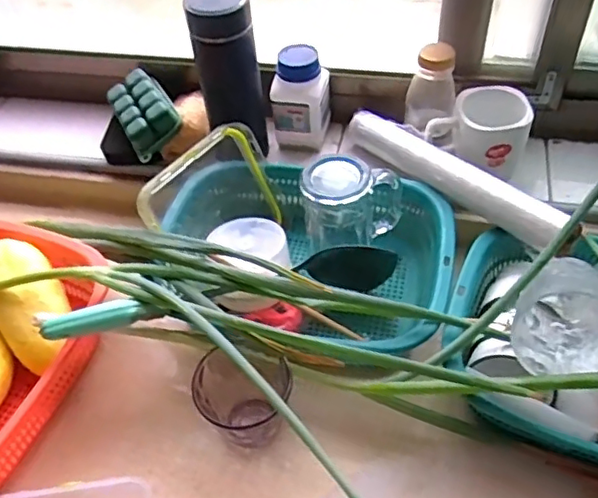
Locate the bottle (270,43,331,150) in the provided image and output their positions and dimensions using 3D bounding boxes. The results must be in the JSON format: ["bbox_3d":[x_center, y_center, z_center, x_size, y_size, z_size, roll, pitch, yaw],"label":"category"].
[{"bbox_3d":[0.001,-0.185,0.731,0.061,0.111,0.055,12,52,15],"label":"bottle"}]

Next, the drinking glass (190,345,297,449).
[{"bbox_3d":[-0.050,0.141,0.556,0.089,0.080,0.078,10,52,13],"label":"drinking glass"}]

